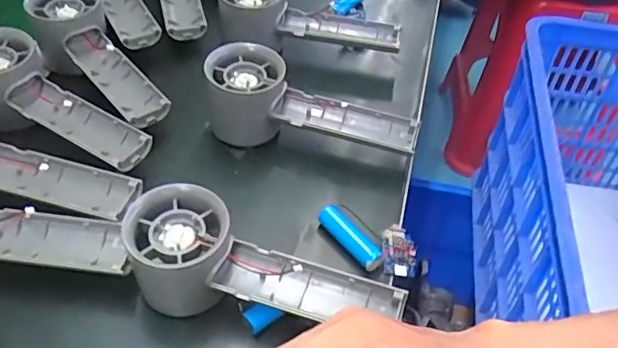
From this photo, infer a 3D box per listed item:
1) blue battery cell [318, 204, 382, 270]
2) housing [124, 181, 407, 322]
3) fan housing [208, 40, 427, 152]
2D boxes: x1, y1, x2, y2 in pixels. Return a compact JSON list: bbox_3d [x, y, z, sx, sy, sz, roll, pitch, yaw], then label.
[{"bbox_3d":[0.026,0.042,0.374,0.015,0.018,0.050,-30,56,-28],"label":"blue battery cell"},{"bbox_3d":[-0.025,0.054,0.330,0.158,0.056,0.058,10,47,5],"label":"housing"},{"bbox_3d":[0.001,-0.046,0.429,0.159,0.063,0.053,10,47,5],"label":"fan housing"}]

